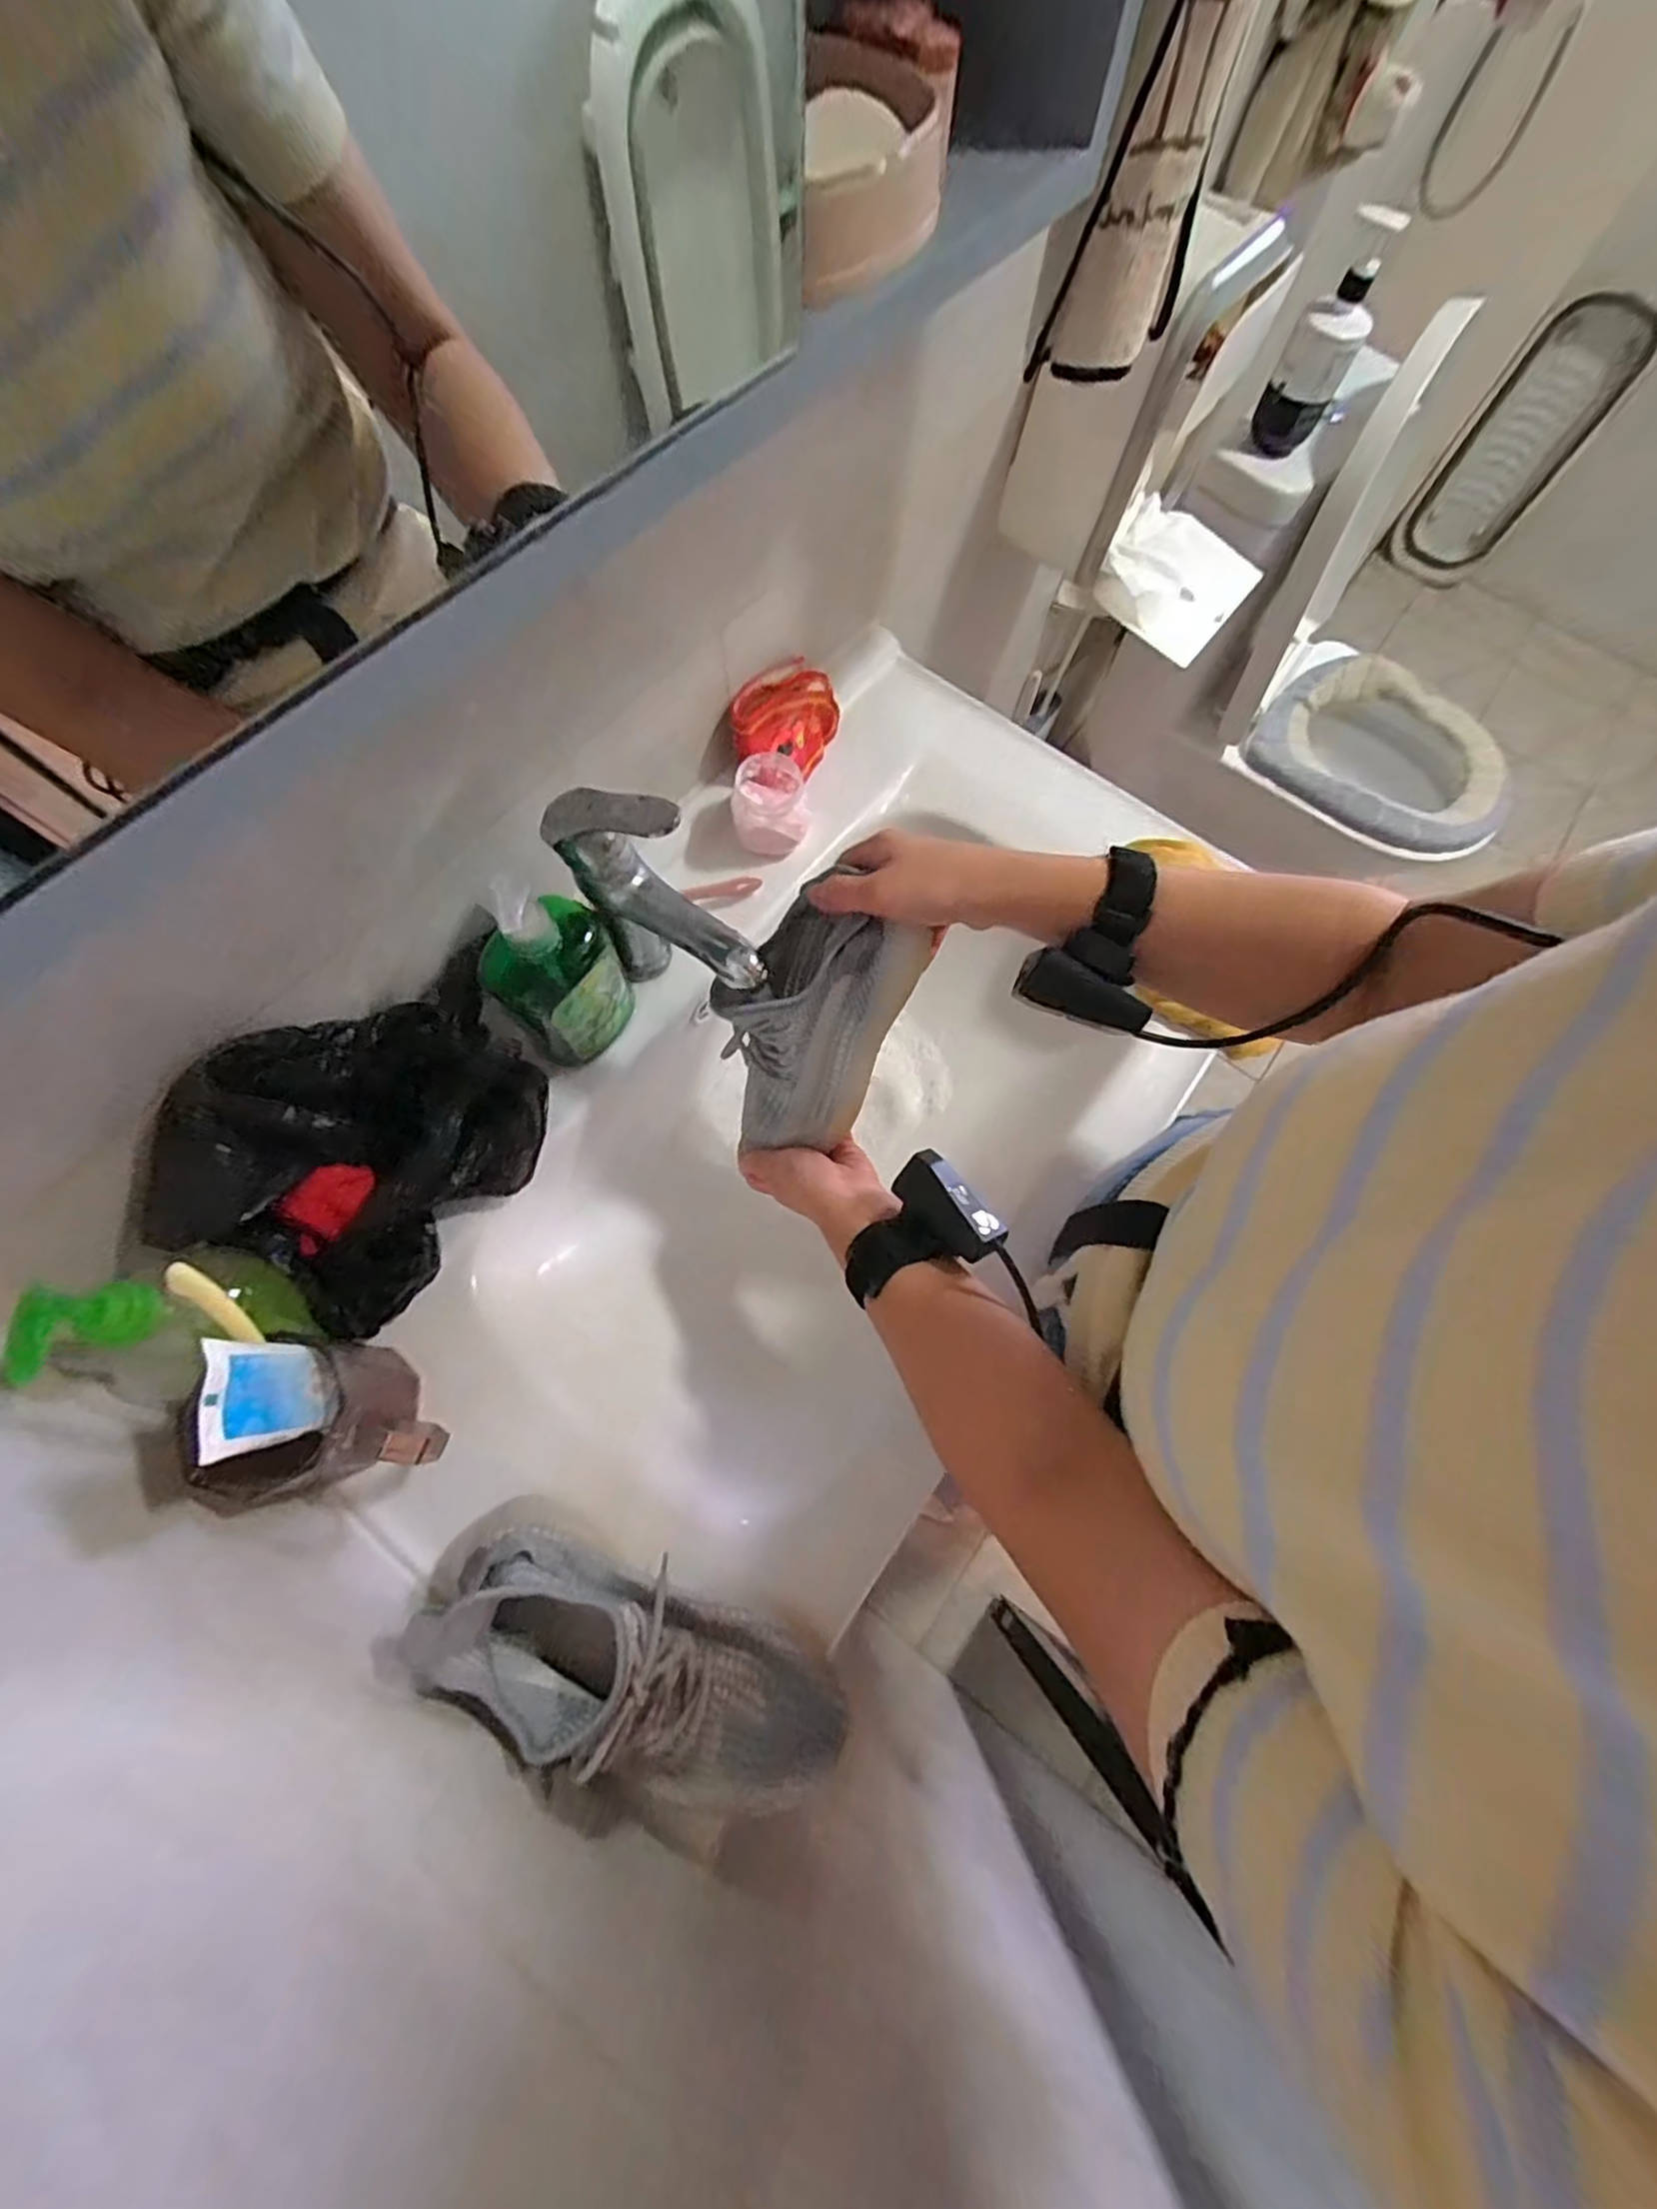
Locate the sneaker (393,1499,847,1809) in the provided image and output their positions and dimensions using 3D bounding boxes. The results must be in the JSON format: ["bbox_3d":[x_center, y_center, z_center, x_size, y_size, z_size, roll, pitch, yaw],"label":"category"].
[{"bbox_3d":[-0.110,0.302,0.368,0.238,0.090,0.084,25,72,6],"label":"sneaker"}]

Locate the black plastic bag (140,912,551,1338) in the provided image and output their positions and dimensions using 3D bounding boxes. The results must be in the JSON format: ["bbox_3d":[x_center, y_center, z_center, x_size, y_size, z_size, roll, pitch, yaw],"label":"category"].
[{"bbox_3d":[-0.281,0.017,0.443,0.127,0.122,0.225,38,74,10],"label":"black plastic bag"}]

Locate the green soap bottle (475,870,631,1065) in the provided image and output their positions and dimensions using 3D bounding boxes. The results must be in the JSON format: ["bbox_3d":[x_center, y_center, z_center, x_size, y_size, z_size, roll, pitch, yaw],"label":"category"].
[{"bbox_3d":[-0.178,-0.090,0.459,0.049,0.157,0.083,30,73,7],"label":"green soap bottle"}]

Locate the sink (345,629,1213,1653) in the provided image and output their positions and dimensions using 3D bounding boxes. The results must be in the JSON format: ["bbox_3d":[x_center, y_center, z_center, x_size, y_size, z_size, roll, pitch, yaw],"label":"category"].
[{"bbox_3d":[0.017,0.014,0.595,0.398,0.174,0.768,28,72,7],"label":"sink"}]

